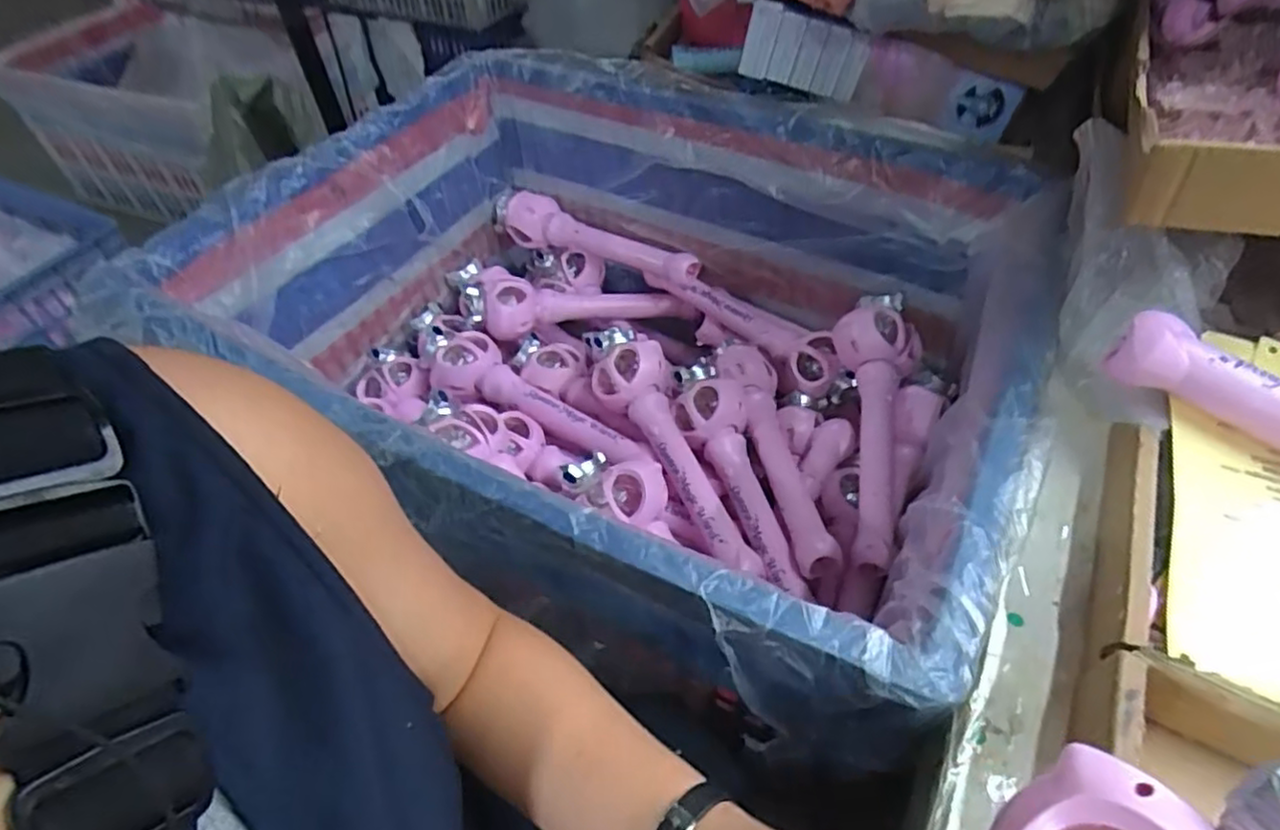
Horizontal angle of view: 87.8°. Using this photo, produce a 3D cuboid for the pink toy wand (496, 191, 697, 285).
[{"bbox_3d":[-0.075,-0.265,1.001,0.352,0.064,0.058,24,55,22],"label":"pink toy wand"}]

